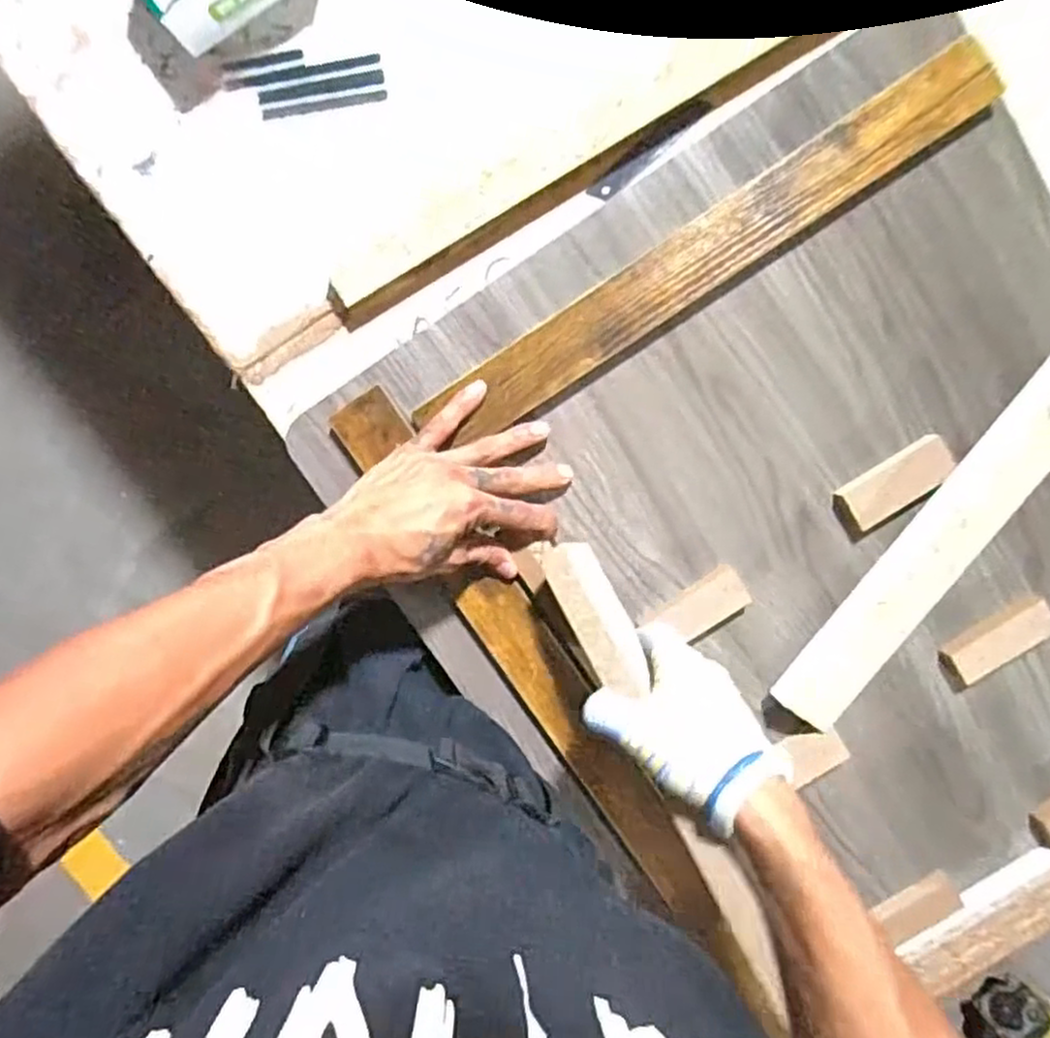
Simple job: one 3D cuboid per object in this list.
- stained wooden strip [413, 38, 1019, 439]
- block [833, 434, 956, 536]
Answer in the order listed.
[{"bbox_3d":[0.124,-0.182,0.491,0.429,0.011,0.050,-33,96,4],"label":"stained wooden strip"},{"bbox_3d":[0.269,-0.024,0.524,0.084,0.015,0.035,-34,98,5],"label":"block"}]

